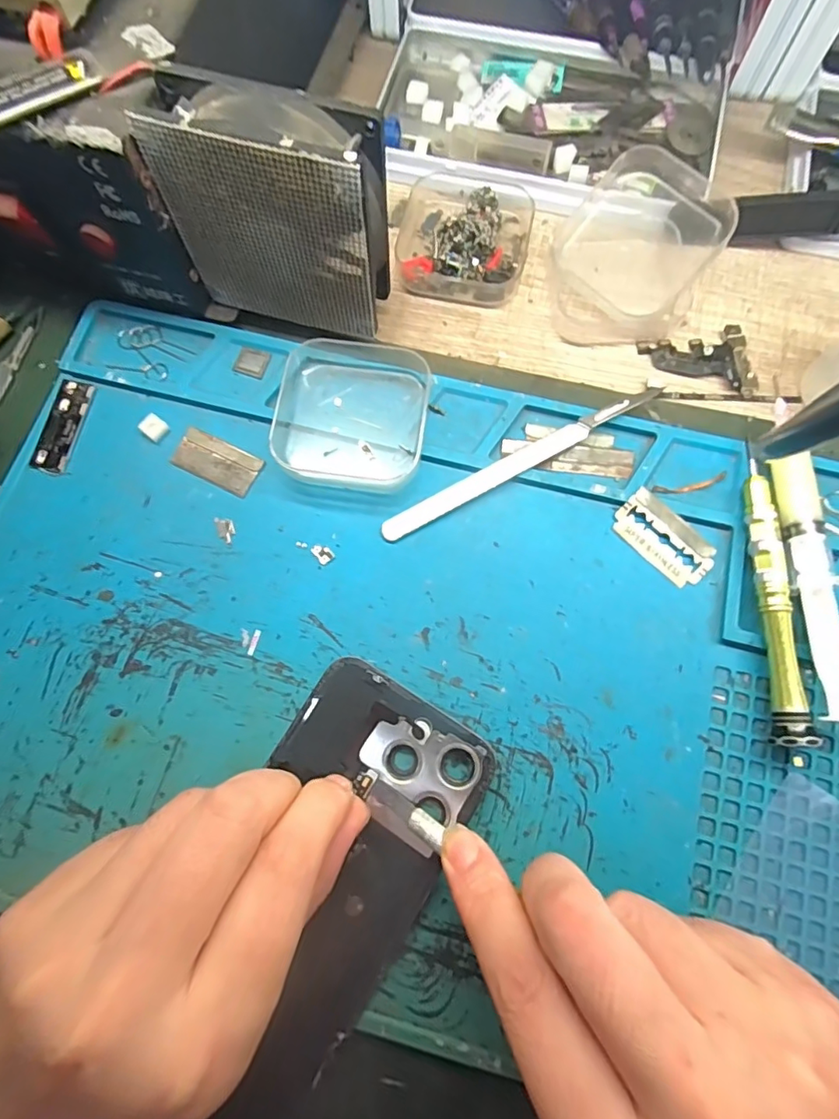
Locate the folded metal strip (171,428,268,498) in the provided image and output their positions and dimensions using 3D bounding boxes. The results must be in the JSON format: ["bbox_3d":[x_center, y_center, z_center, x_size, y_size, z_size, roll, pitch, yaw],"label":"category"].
[{"bbox_3d":[-0.090,-0.044,0.230,0.038,0.004,0.019,25,78,8],"label":"folded metal strip"}]

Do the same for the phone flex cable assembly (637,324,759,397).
[{"bbox_3d":[0.130,-0.091,0.245,0.047,0.004,0.034,-5,76,1],"label":"phone flex cable assembly"}]

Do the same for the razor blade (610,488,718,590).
[{"bbox_3d":[0.102,-0.008,0.219,0.042,0.004,0.023,44,91,9],"label":"razor blade"}]

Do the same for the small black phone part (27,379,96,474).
[{"bbox_3d":[-0.161,-0.061,0.236,0.016,0.004,0.044,10,77,4],"label":"small black phone part"}]

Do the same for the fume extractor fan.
[{"bbox_3d":[-0.052,-0.133,0.210,0.083,0.085,0.029,13,77,5],"label":"fume extractor fan"}]

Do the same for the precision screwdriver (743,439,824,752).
[{"bbox_3d":[0.138,0.013,0.205,0.016,0.017,0.115,3,76,3],"label":"precision screwdriver"}]

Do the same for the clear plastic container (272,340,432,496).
[{"bbox_3d":[-0.030,-0.066,0.228,0.063,0.017,0.067,7,77,4],"label":"clear plastic container"}]

